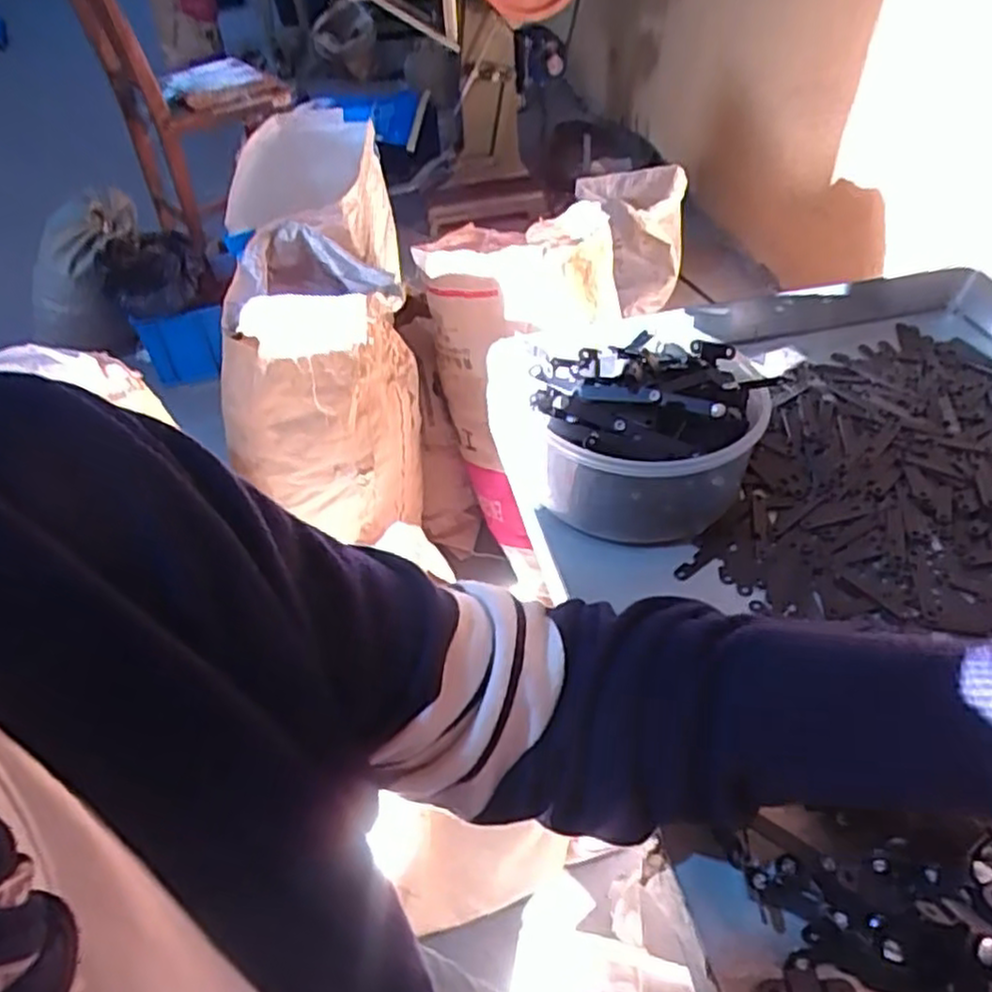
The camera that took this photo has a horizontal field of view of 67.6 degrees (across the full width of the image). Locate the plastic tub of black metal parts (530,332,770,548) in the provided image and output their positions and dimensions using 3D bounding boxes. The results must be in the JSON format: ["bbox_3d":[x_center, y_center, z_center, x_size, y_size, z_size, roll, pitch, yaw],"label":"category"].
[{"bbox_3d":[0.094,-0.040,0.463,0.126,0.076,0.138,-2,44,2],"label":"plastic tub of black metal parts"}]

